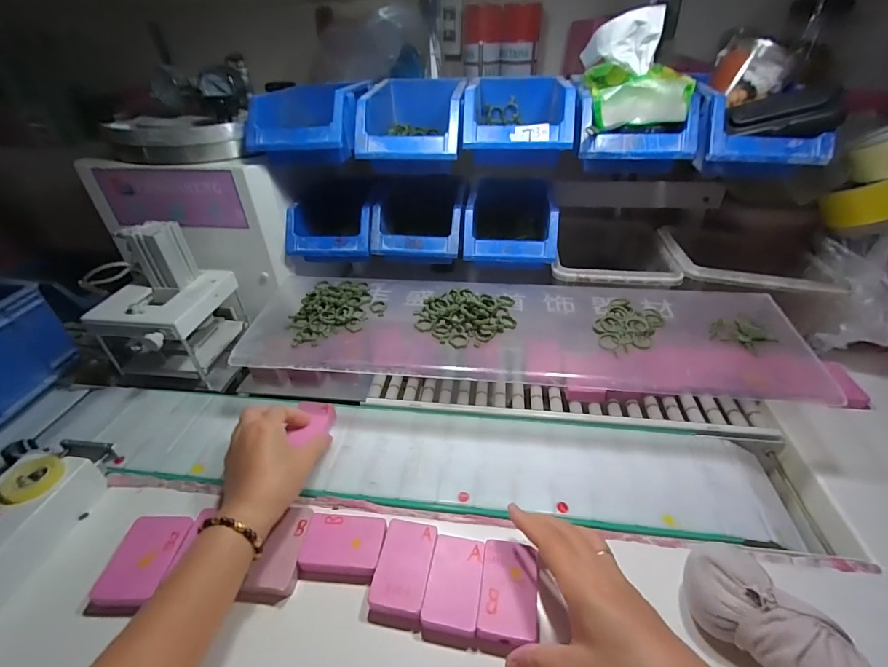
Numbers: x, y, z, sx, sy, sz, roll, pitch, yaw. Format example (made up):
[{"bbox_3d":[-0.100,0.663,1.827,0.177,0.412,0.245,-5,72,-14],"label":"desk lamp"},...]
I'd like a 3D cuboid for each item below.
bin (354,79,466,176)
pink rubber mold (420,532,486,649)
[{"bbox_3d":[-0.039,-0.276,0.544,0.120,0.089,0.188,1,38,4],"label":"bin"},{"bbox_3d":[0.008,0.210,0.335,0.042,0.017,0.073,5,38,8],"label":"pink rubber mold"}]

